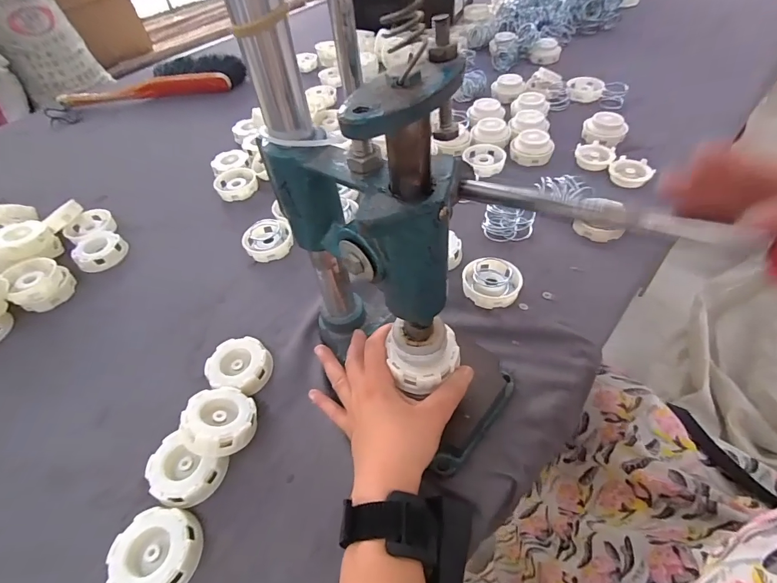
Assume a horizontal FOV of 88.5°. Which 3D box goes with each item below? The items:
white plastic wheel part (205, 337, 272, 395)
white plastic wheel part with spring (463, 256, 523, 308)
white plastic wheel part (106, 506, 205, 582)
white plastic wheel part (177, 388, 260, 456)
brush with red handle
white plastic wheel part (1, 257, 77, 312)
[{"bbox_3d":[-0.158,0.079,0.424,0.065,0.019,0.059,27,58,26],"label":"white plastic wheel part"},{"bbox_3d":[0.120,-0.012,0.463,0.065,0.021,0.064,-3,50,4],"label":"white plastic wheel part with spring"},{"bbox_3d":[-0.184,0.207,0.316,0.064,0.020,0.063,-3,50,4],"label":"white plastic wheel part"},{"bbox_3d":[-0.157,0.122,0.373,0.061,0.028,0.060,13,26,-6],"label":"white plastic wheel part"},{"bbox_3d":[-0.546,-0.482,0.911,0.386,0.048,0.114,-5,53,-4],"label":"brush with red handle"},{"bbox_3d":[-0.451,-0.012,0.518,0.063,0.041,0.072,-20,50,-9],"label":"white plastic wheel part"}]

